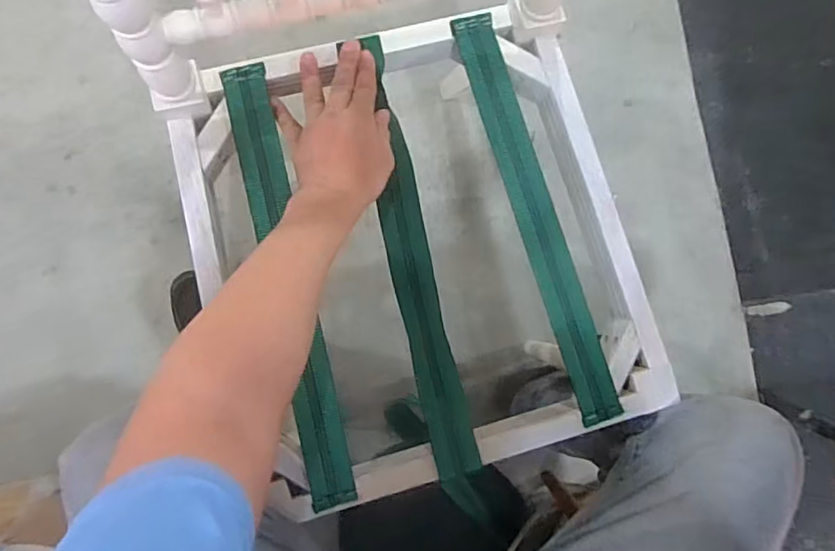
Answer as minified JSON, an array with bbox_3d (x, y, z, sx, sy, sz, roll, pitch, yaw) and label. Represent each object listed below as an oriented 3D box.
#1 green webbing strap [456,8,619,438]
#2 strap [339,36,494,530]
[{"bbox_3d":[0.128,-0.062,0.621,0.041,0.006,0.447,-18,89,2],"label":"green webbing strap"},{"bbox_3d":[-0.002,-0.006,0.607,0.046,0.039,0.475,-12,86,-7],"label":"strap"}]

